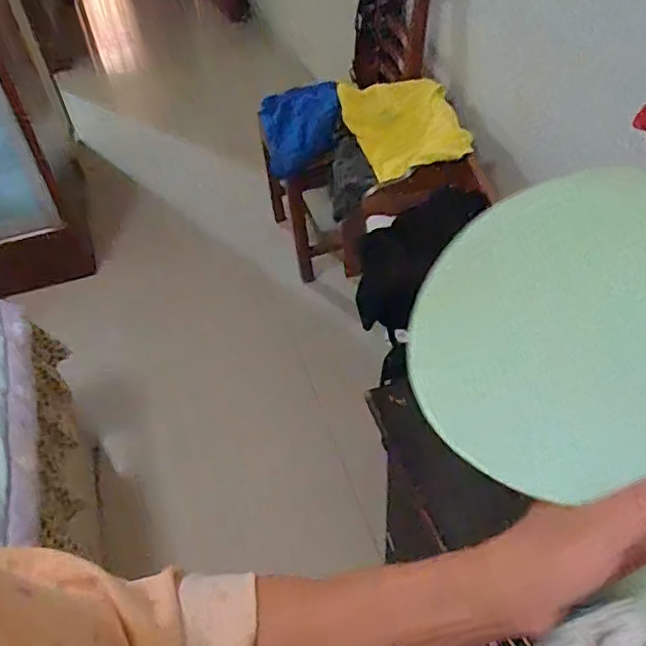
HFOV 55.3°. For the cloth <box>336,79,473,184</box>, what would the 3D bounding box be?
[{"bbox_3d":[0.189,-0.472,1.462,0.234,0.113,0.379,-29,49,15],"label":"cloth"}]

